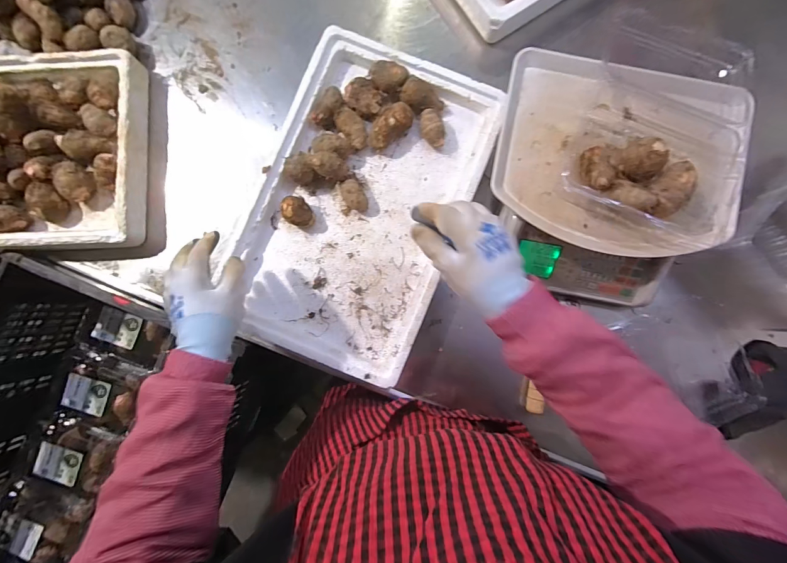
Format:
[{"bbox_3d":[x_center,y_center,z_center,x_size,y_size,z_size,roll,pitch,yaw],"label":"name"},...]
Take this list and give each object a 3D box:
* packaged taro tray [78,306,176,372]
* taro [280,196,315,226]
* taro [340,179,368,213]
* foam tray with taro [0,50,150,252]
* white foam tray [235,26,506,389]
[{"bbox_3d":[-0.507,0.107,0.661,0.157,0.033,0.105,11,86,2],"label":"packaged taro tray"},{"bbox_3d":[-0.141,-0.100,0.513,0.039,0.038,0.048,-32,86,-1],"label":"taro"},{"bbox_3d":[-0.057,-0.125,0.519,0.033,0.033,0.043,-20,86,0],"label":"taro"},{"bbox_3d":[-0.613,-0.193,0.525,0.452,0.080,0.296,-1,86,1],"label":"foam tray with taro"},{"bbox_3d":[-0.045,-0.110,0.518,0.282,0.051,0.465,20,87,3],"label":"white foam tray"}]

